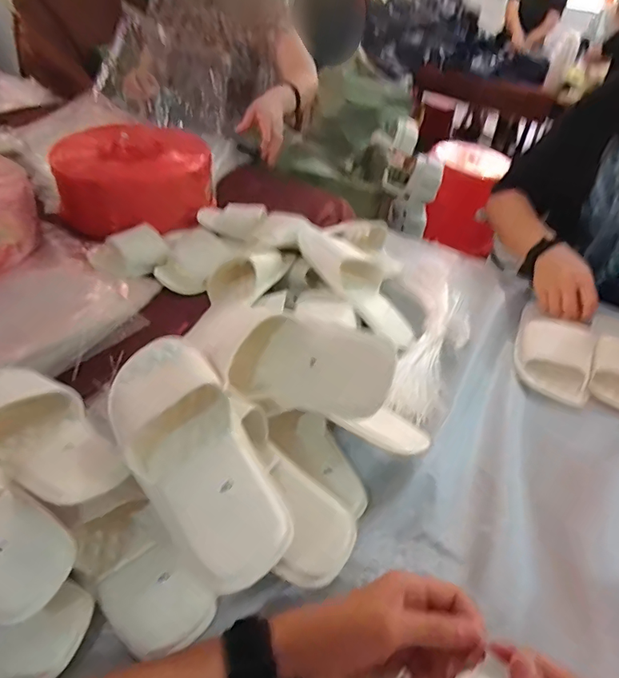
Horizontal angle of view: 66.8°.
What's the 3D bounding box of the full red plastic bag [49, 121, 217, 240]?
[{"bbox_3d":[-0.344,-0.318,0.939,0.290,0.142,0.207,-3,42,-10],"label":"full red plastic bag"}]

